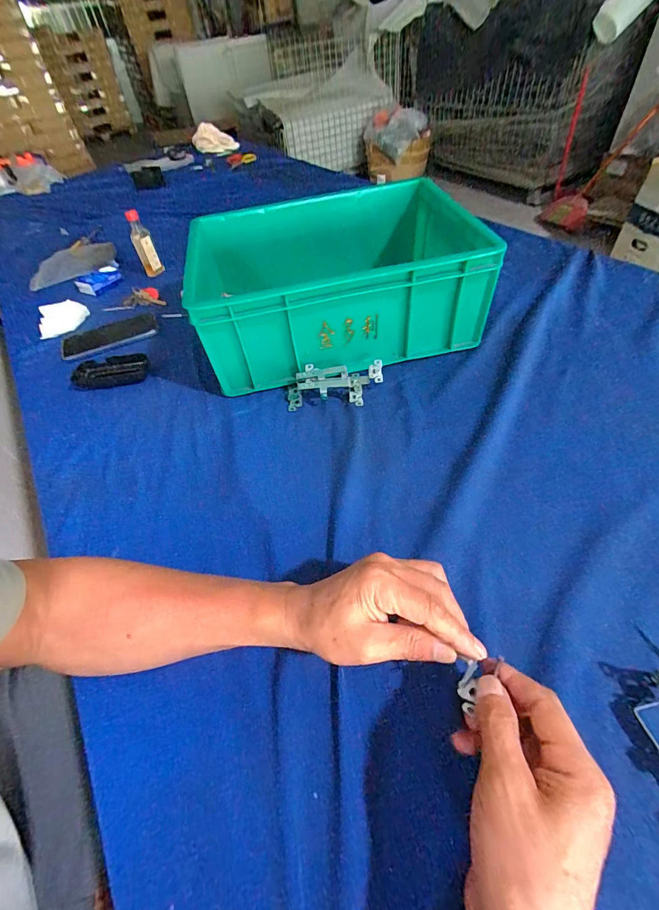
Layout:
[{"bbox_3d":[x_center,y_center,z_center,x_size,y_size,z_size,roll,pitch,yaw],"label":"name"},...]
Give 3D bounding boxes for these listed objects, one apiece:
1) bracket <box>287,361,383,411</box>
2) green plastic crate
[{"bbox_3d":[0.007,-0.099,0.526,0.132,0.033,0.054,-8,50,1],"label":"bracket"},{"bbox_3d":[0.005,-0.274,0.596,0.380,0.150,0.301,-12,50,-3],"label":"green plastic crate"}]

